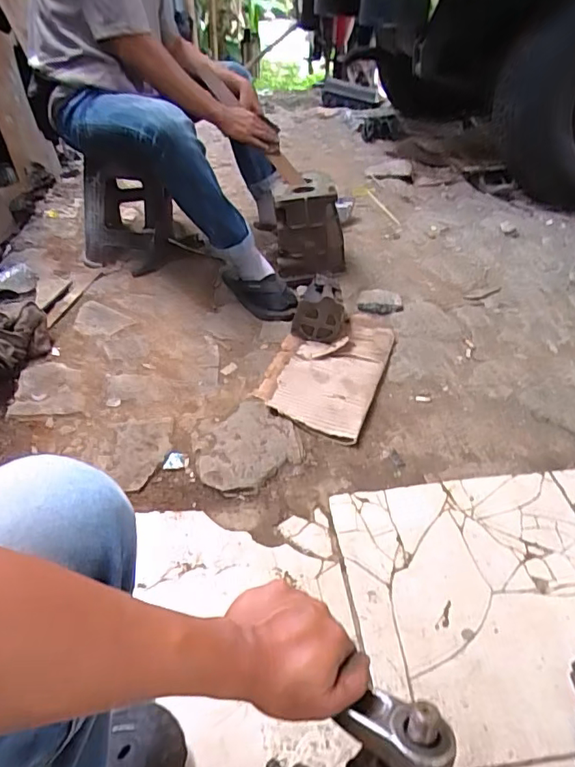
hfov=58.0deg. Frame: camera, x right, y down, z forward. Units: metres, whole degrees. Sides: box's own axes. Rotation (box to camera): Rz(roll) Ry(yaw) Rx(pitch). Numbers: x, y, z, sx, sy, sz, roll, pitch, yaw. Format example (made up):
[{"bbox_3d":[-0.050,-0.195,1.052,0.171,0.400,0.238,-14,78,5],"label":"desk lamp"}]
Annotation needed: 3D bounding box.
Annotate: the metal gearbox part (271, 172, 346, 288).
[{"bbox_3d":[0.061,-0.394,1.398,0.196,0.264,0.168,4,42,2],"label":"metal gearbox part"}]

